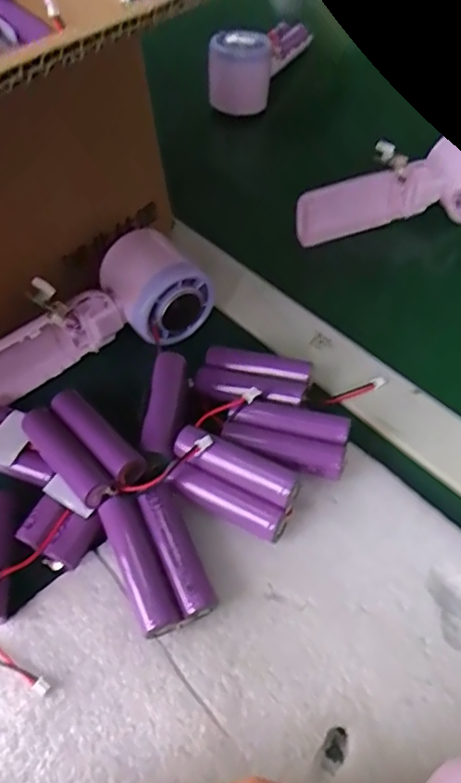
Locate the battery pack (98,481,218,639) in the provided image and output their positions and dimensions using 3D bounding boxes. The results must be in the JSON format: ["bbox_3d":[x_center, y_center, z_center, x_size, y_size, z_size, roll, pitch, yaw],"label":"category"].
[{"bbox_3d":[-0.035,0.079,0.275,0.035,0.023,0.065,-21,57,-14],"label":"battery pack"}]

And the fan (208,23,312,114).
[{"bbox_3d":[0.030,-0.338,0.566,0.052,0.059,0.162,16,57,16],"label":"fan"}]

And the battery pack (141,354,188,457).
[{"bbox_3d":[-0.036,0.009,0.317,0.015,0.021,0.062,5,55,4],"label":"battery pack"}]

